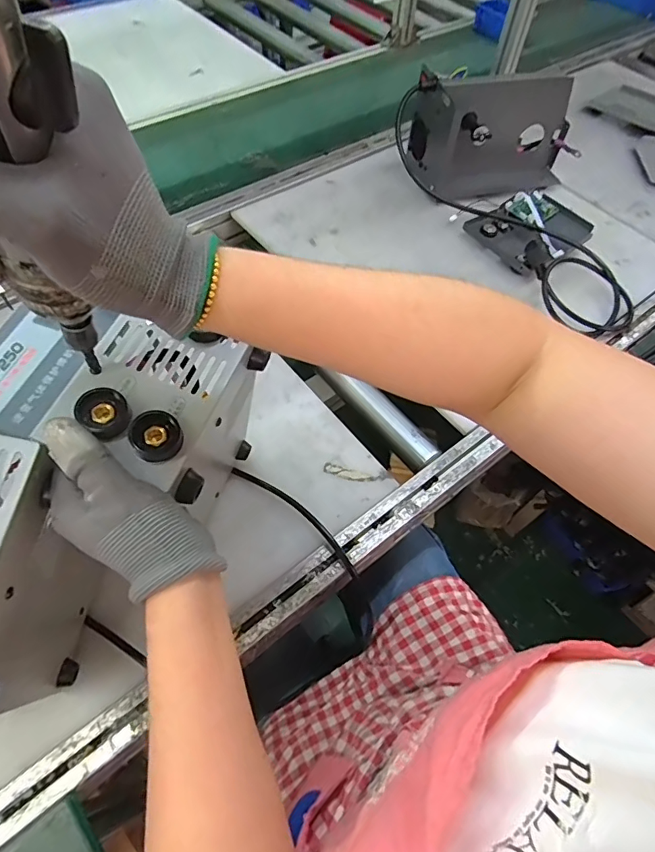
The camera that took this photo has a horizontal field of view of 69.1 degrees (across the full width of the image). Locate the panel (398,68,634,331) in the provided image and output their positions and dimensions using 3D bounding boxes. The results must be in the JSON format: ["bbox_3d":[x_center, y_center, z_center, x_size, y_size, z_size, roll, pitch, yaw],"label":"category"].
[{"bbox_3d":[0.357,-0.434,0.821,0.310,0.168,0.556,-32,64,-20],"label":"panel"}]

